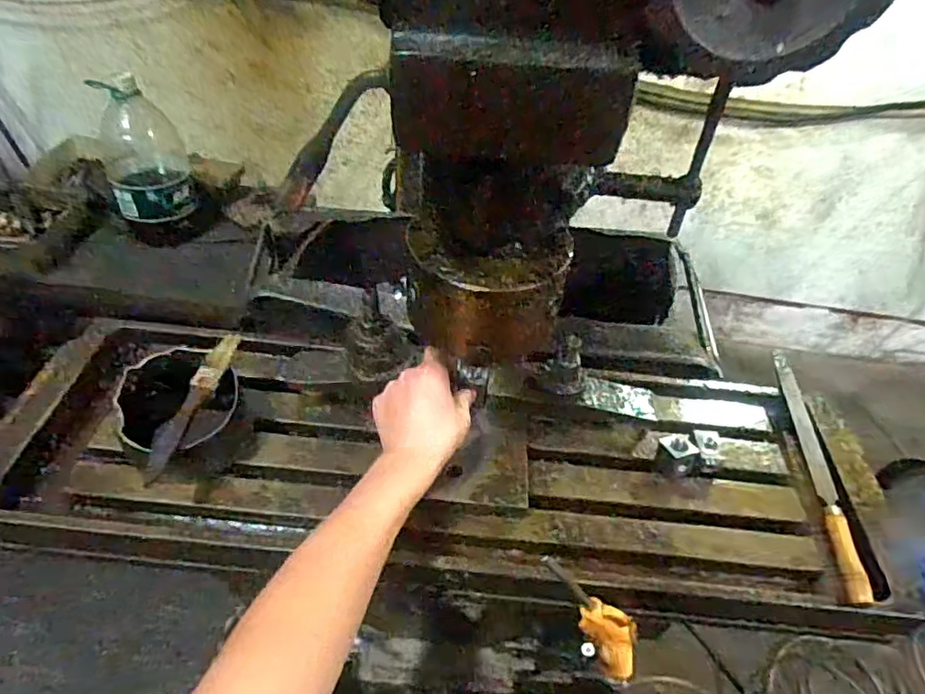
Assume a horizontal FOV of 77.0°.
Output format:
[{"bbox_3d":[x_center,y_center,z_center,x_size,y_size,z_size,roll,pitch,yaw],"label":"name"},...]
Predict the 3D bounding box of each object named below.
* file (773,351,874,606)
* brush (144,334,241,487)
[{"bbox_3d":[0.349,0.103,0.571,0.024,0.030,0.291,11,45,4],"label":"file"},{"bbox_3d":[-0.235,0.047,0.505,0.008,0.022,0.149,-15,42,38],"label":"brush"}]

